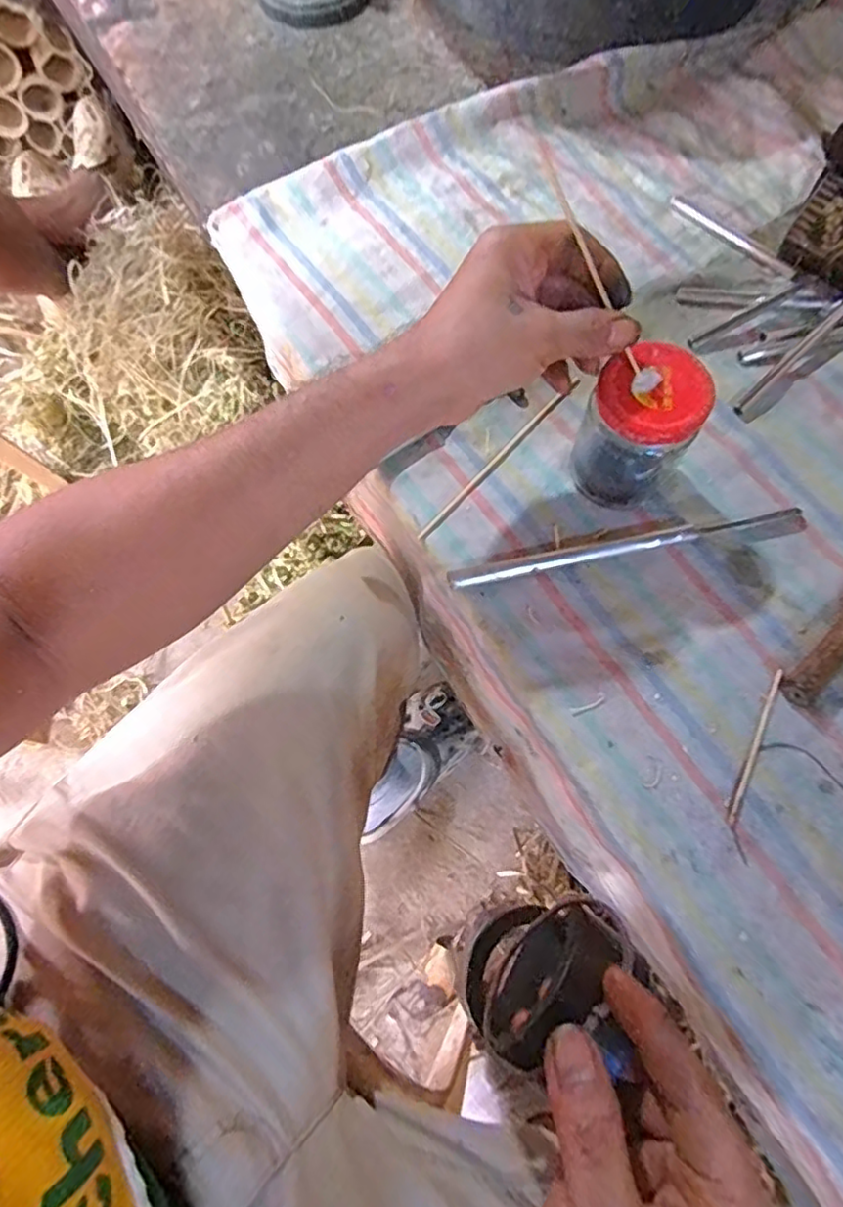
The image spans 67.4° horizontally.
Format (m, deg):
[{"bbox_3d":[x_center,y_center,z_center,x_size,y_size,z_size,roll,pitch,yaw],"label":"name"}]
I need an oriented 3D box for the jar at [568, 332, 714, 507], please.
[{"bbox_3d":[0.135,-0.108,0.400,0.062,0.092,0.065,0,71,1],"label":"jar"}]

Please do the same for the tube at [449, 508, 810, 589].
[{"bbox_3d":[0.136,-0.038,0.416,0.235,0.010,0.018,-10,71,-2],"label":"tube"}]

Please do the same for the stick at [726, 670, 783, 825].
[{"bbox_3d":[0.200,0.085,0.376,0.006,0.004,0.098,26,74,9],"label":"stick"}]

